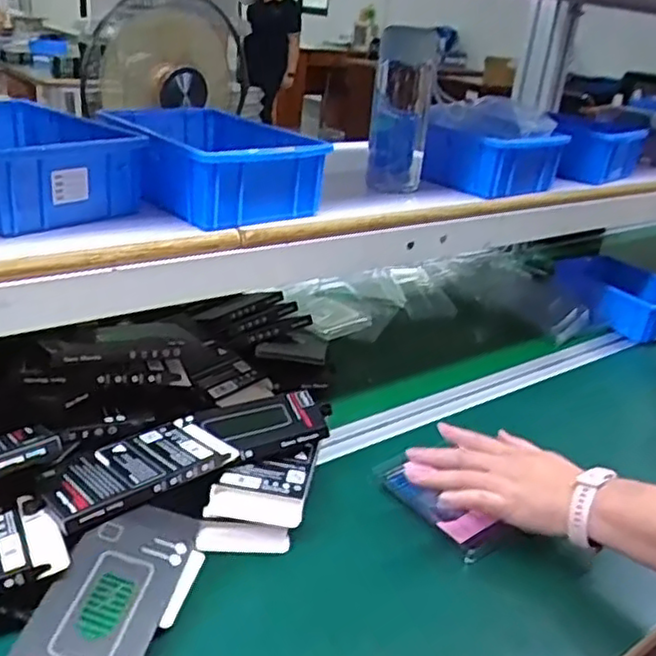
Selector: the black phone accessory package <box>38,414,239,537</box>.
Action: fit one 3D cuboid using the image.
[{"bbox_3d":[-0.156,0.108,0.566,0.085,0.011,0.156,28,32,37],"label":"black phone accessory package"}]

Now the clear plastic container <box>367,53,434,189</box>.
[{"bbox_3d":[0.075,-0.210,0.734,0.062,0.134,0.056,8,25,2],"label":"clear plastic container"}]

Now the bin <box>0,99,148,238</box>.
[{"bbox_3d":[-0.262,-0.143,0.585,0.196,0.062,0.136,25,31,33],"label":"bin"}]

